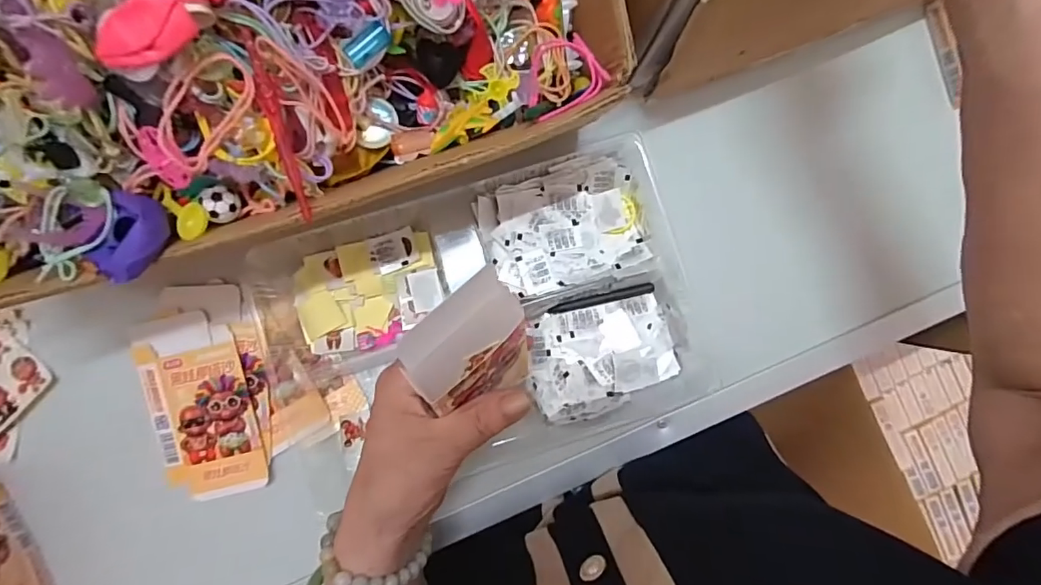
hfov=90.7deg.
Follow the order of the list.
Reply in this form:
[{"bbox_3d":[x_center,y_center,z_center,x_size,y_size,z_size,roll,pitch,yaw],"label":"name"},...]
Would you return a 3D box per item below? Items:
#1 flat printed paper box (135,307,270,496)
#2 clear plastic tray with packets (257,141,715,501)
[{"bbox_3d":[-0.255,0.090,0.409,0.080,0.009,0.145,-15,90,-3],"label":"flat printed paper box"},{"bbox_3d":[-0.034,0.027,0.399,0.327,0.047,0.212,-18,90,-3],"label":"clear plastic tray with packets"}]

